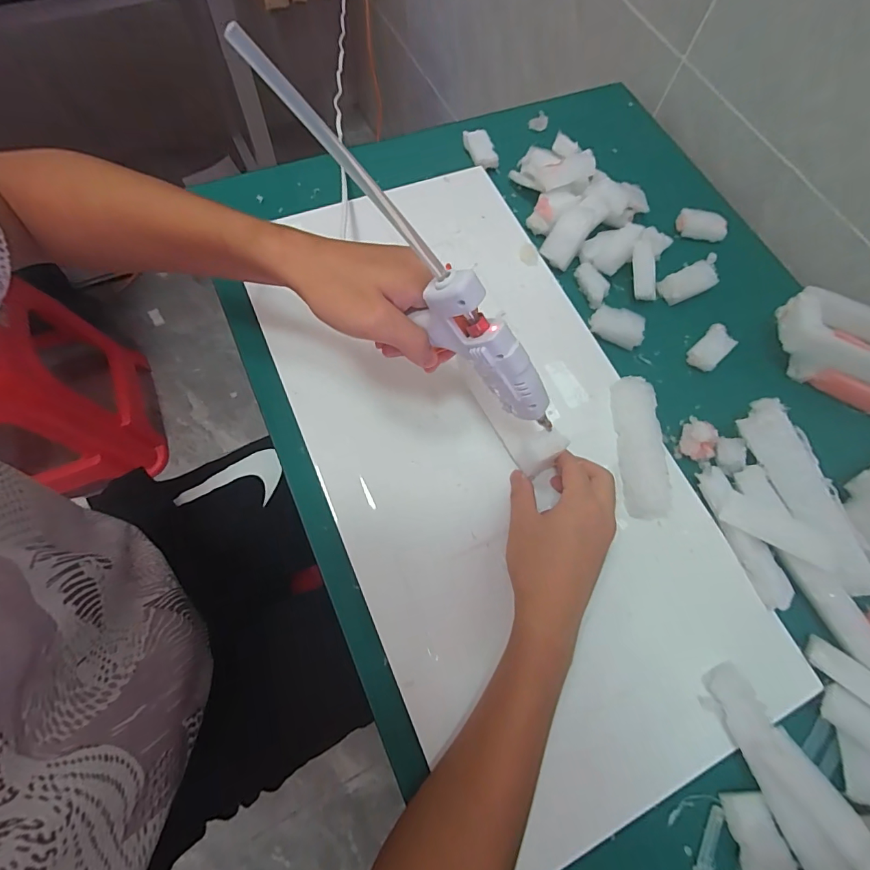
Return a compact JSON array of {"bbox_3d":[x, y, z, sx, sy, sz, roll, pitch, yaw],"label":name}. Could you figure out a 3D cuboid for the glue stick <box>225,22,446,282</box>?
[{"bbox_3d":[-0.040,-0.132,0.218,0.135,0.010,0.007,39,67,-35],"label":"glue stick"}]

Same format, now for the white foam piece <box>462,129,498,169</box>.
[{"bbox_3d":[0.055,-0.345,0.527,0.031,0.011,0.054,-14,71,-10],"label":"white foam piece"}]

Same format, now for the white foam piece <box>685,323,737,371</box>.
[{"bbox_3d":[0.286,-0.090,0.450,0.029,0.013,0.056,44,72,12],"label":"white foam piece"}]

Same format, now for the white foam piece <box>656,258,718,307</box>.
[{"bbox_3d":[0.275,-0.165,0.476,0.058,0.020,0.029,-22,72,-12],"label":"white foam piece"}]

